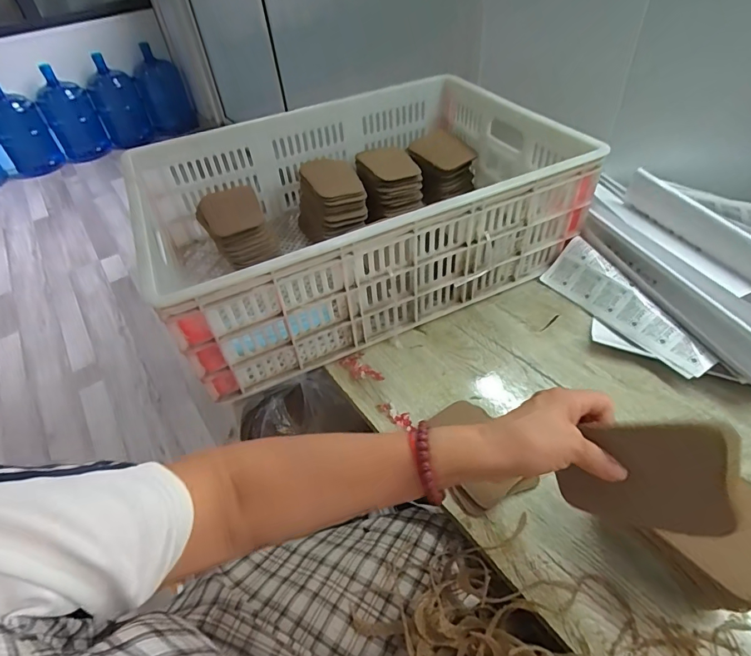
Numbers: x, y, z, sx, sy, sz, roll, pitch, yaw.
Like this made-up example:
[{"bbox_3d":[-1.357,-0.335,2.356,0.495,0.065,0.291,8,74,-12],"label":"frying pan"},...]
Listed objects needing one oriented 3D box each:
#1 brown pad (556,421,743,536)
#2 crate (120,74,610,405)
[{"bbox_3d":[0.201,0.111,0.330,0.112,0.092,0.006,-1,16,31],"label":"brown pad"},{"bbox_3d":[-0.031,-0.198,0.695,0.587,0.185,0.423,-21,47,-14],"label":"crate"}]

